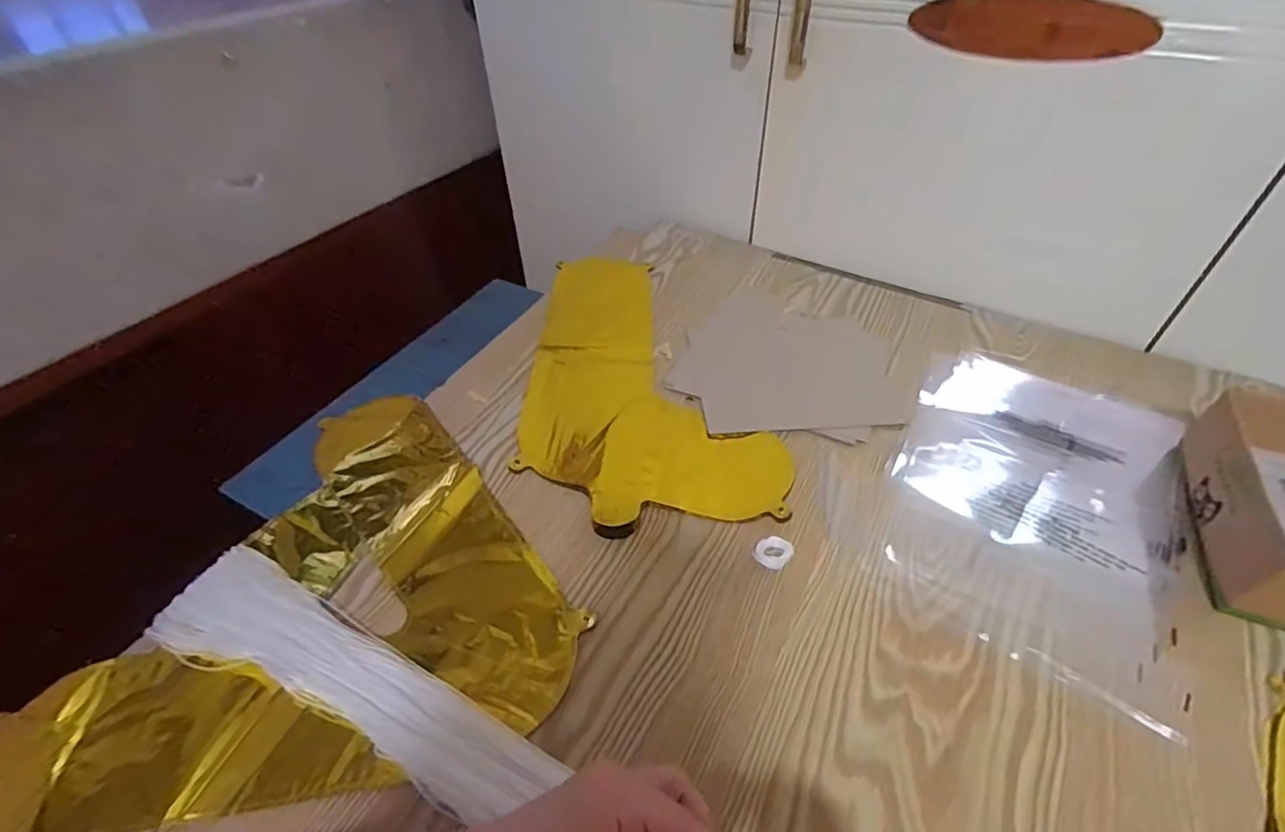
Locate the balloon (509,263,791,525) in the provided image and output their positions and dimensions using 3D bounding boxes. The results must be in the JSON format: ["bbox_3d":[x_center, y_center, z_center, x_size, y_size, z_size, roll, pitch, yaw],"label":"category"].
[{"bbox_3d":[0.001,-0.056,0.608,0.231,0.008,0.389,-3,46,-1],"label":"balloon"}]

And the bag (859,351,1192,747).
[{"bbox_3d":[0.329,0.061,0.487,0.209,0.007,0.304,25,51,24],"label":"bag"}]

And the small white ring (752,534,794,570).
[{"bbox_3d":[0.101,0.105,0.450,0.026,0.008,0.028,-1,46,1],"label":"small white ring"}]

